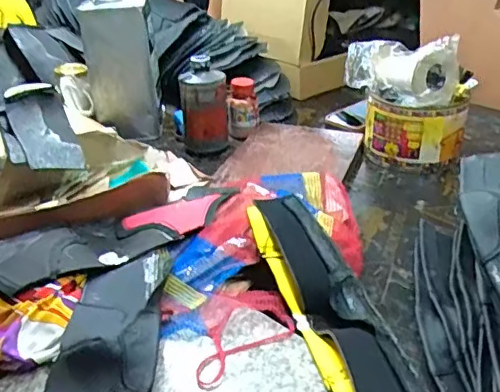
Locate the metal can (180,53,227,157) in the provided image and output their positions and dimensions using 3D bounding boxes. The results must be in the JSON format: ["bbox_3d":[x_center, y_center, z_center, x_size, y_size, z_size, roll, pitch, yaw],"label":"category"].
[{"bbox_3d":[-0.073,-0.143,0.904,0.071,0.146,0.071,0,34,-3],"label":"metal can"}]

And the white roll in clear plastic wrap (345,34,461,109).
[{"bbox_3d":[0.217,-0.203,0.849,0.075,0.094,0.186,-26,38,-35],"label":"white roll in clear plastic wrap"}]

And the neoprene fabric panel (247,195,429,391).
[{"bbox_3d":[0.081,0.094,0.523,0.087,0.044,0.292,-11,32,-18],"label":"neoprene fabric panel"}]

